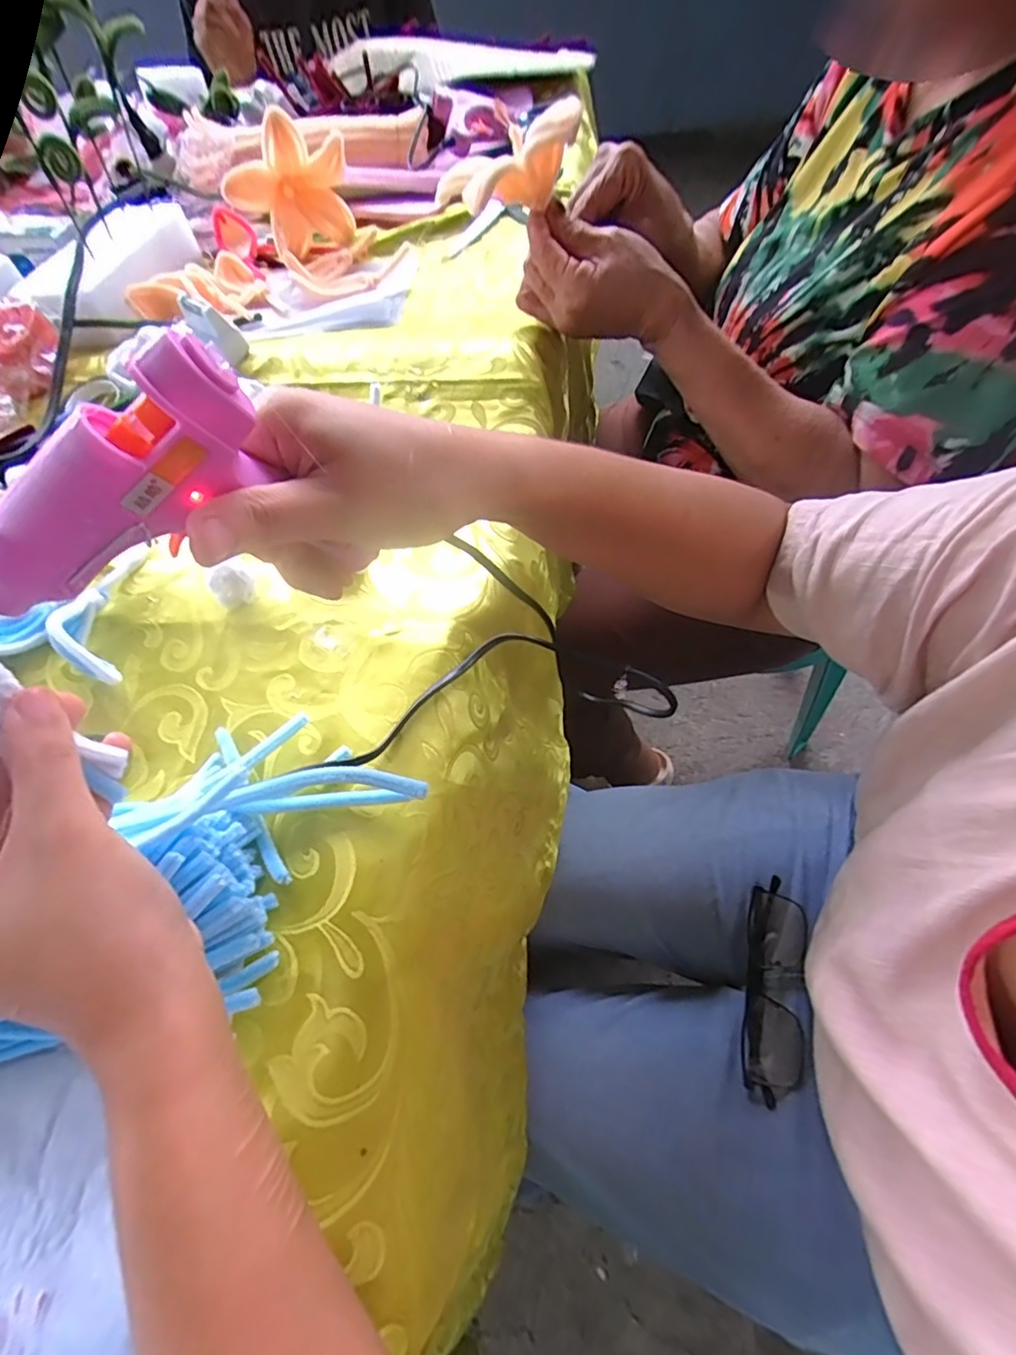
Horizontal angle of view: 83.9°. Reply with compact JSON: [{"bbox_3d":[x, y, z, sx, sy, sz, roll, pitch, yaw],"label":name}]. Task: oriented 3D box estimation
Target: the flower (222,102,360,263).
[{"bbox_3d":[-0.207,-0.489,0.567,0.111,0.106,0.021,-41,59,19],"label":"flower"}]

